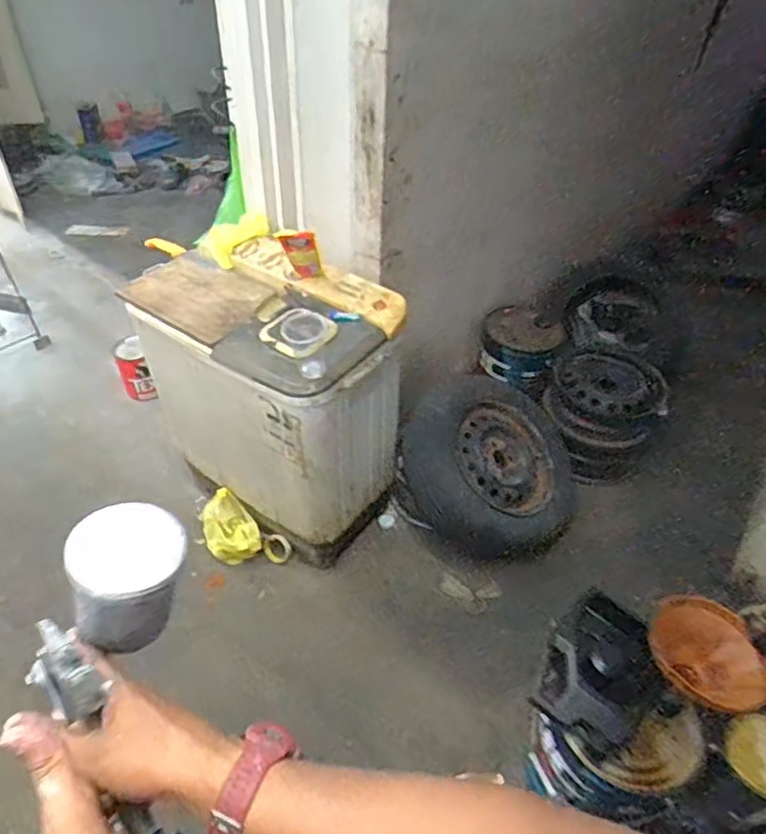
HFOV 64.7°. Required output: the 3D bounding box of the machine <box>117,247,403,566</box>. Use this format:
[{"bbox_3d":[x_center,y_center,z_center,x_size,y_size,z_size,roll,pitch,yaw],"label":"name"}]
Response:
[{"bbox_3d":[-0.335,-0.042,1.745,0.679,0.763,0.378,29,48,27],"label":"machine"}]

